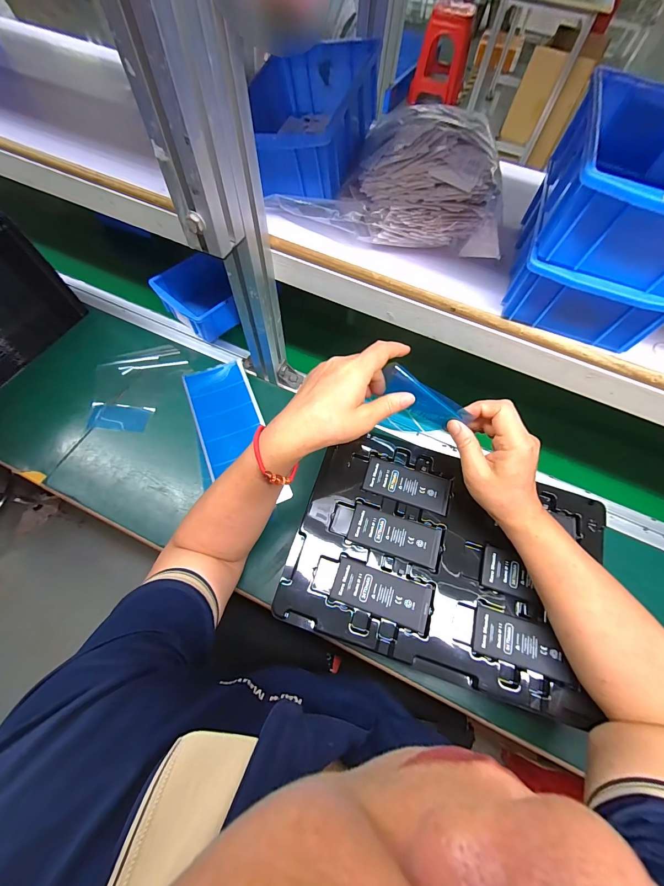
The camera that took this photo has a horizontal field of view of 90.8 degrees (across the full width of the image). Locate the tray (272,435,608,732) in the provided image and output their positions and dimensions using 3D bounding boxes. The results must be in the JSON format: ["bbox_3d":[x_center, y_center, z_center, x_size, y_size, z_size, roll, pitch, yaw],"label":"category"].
[{"bbox_3d":[0.125,0.123,0.364,0.322,0.015,0.227,17,65,4],"label":"tray"}]

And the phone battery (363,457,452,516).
[{"bbox_3d":[0.091,0.051,0.395,0.100,0.004,0.044,18,65,5],"label":"phone battery"}]

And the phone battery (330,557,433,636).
[{"bbox_3d":[0.052,0.157,0.342,0.100,0.004,0.045,20,65,6],"label":"phone battery"}]

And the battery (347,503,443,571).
[{"bbox_3d":[0.071,0.103,0.367,0.100,0.004,0.045,18,65,5],"label":"battery"}]

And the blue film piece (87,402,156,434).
[{"bbox_3d":[-0.341,-0.041,0.528,0.097,0.005,0.046,3,70,0],"label":"blue film piece"}]

